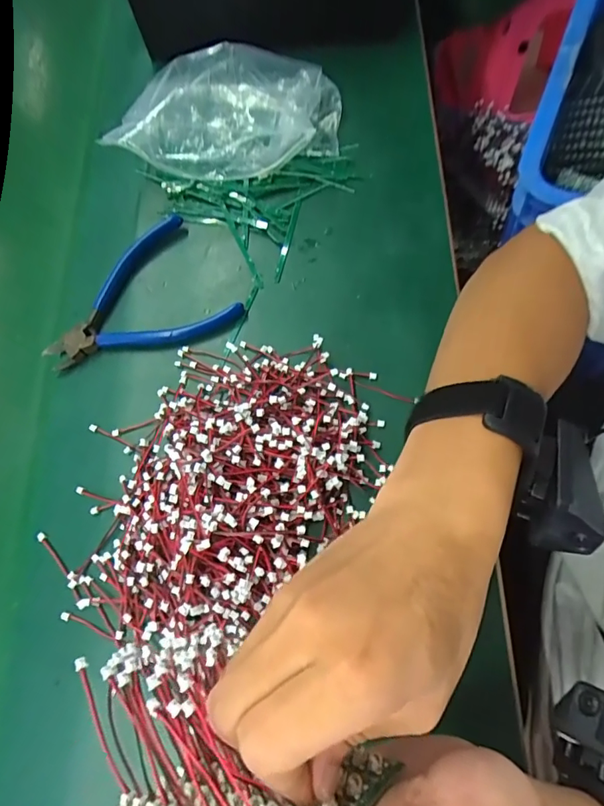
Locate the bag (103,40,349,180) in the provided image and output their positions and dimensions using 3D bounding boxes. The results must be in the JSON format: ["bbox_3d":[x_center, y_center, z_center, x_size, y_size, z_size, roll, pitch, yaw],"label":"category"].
[{"bbox_3d":[-0.059,-0.231,0.383,0.177,0.062,0.101,-3,70,4],"label":"bag"}]

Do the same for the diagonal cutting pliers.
[{"bbox_3d":[-0.128,-0.072,0.362,0.136,0.013,0.104,-34,70,-5],"label":"diagonal cutting pliers"}]

